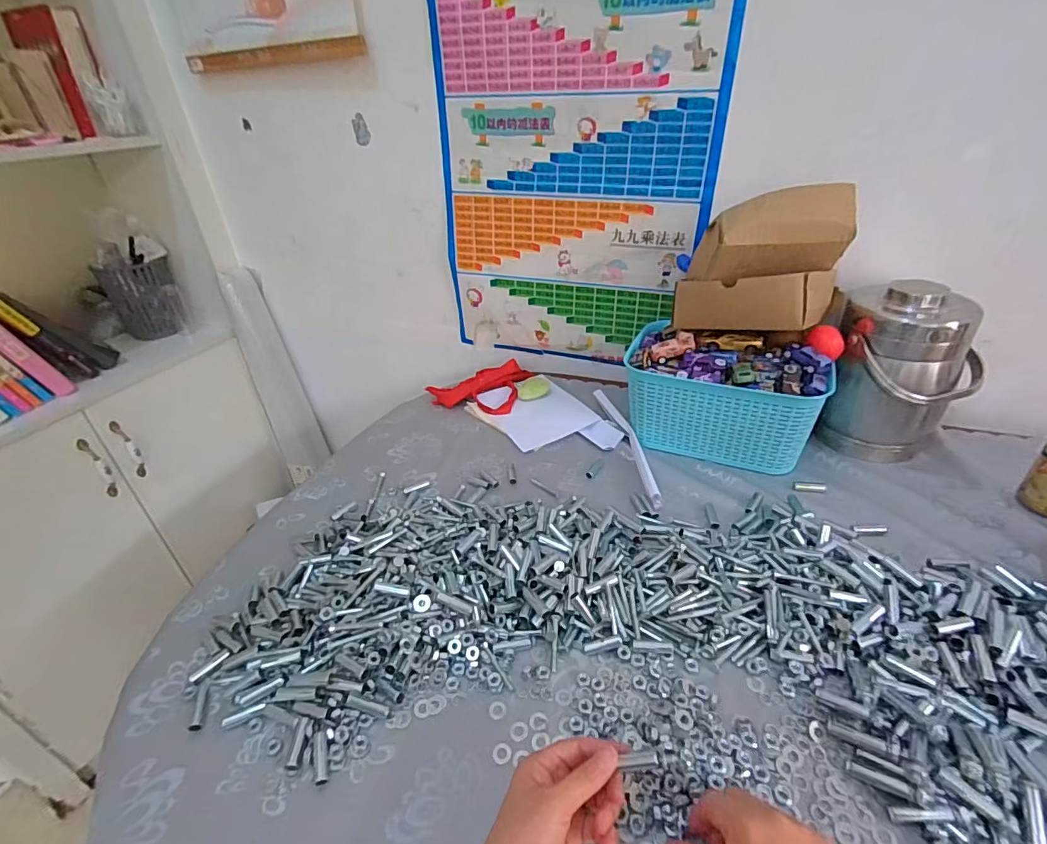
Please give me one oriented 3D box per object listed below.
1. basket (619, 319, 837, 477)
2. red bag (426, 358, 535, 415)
[{"bbox_3d":[0.299,-0.037,0.766,0.271,0.143,0.155,13,36,24],"label":"basket"},{"bbox_3d":[-0.079,-0.074,0.969,0.164,0.027,0.160,10,35,20],"label":"red bag"}]

